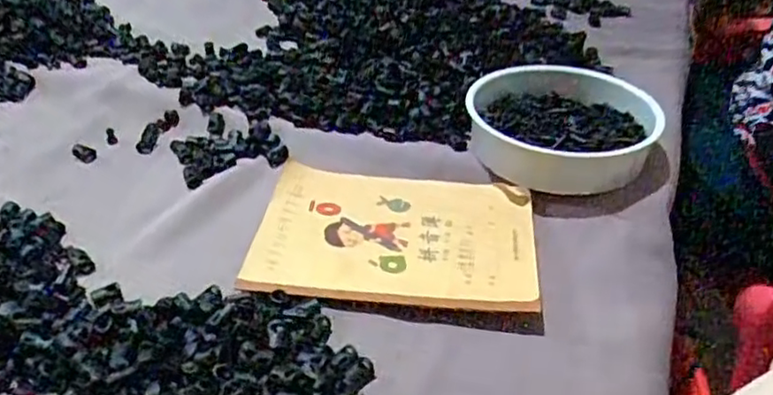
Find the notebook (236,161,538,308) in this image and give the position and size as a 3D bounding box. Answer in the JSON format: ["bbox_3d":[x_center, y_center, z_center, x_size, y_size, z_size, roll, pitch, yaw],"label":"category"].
[{"bbox_3d":[0.007,0.026,0.495,0.202,0.008,0.144,3,39,3],"label":"notebook"}]

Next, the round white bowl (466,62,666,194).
[{"bbox_3d":[0.152,-0.061,0.573,0.169,0.047,0.164,1,36,-1],"label":"round white bowl"}]

